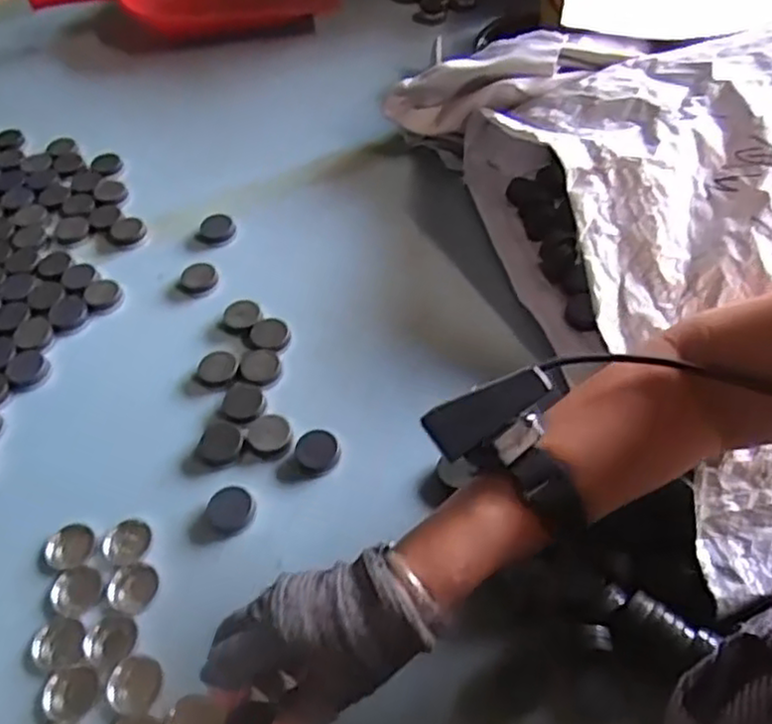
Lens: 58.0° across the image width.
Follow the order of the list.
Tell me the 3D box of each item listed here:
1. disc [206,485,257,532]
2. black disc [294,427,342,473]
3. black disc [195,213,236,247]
[{"bbox_3d":[-0.112,0.106,0.505,0.033,0.007,0.033,-2,53,3],"label":"disc"},{"bbox_3d":[-0.052,0.067,0.528,0.032,0.004,0.037,-38,59,-21],"label":"black disc"},{"bbox_3d":[-0.166,-0.131,0.685,0.036,0.009,0.036,-2,53,3],"label":"black disc"}]

